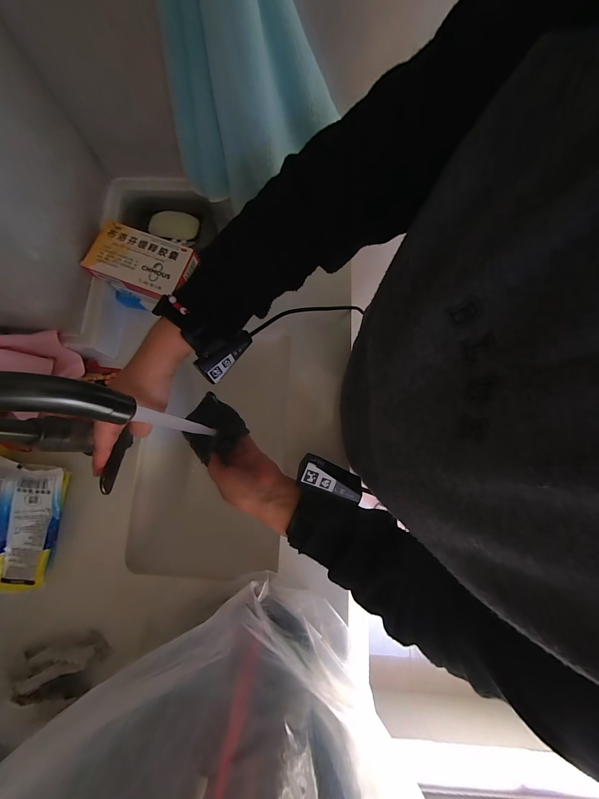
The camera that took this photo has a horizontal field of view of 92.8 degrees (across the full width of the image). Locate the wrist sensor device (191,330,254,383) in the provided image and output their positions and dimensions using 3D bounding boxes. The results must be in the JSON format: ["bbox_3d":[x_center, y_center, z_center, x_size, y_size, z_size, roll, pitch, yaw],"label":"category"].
[{"bbox_3d":[-0.088,-0.055,0.328,0.070,0.031,0.022,-47,42,-9],"label":"wrist sensor device"}]

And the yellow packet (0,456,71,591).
[{"bbox_3d":[-0.347,0.154,0.348,0.098,0.018,0.157,14,89,-14],"label":"yellow packet"}]

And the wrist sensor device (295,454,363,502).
[{"bbox_3d":[0.033,0.082,0.298,0.070,0.018,0.029,24,80,-9],"label":"wrist sensor device"}]

